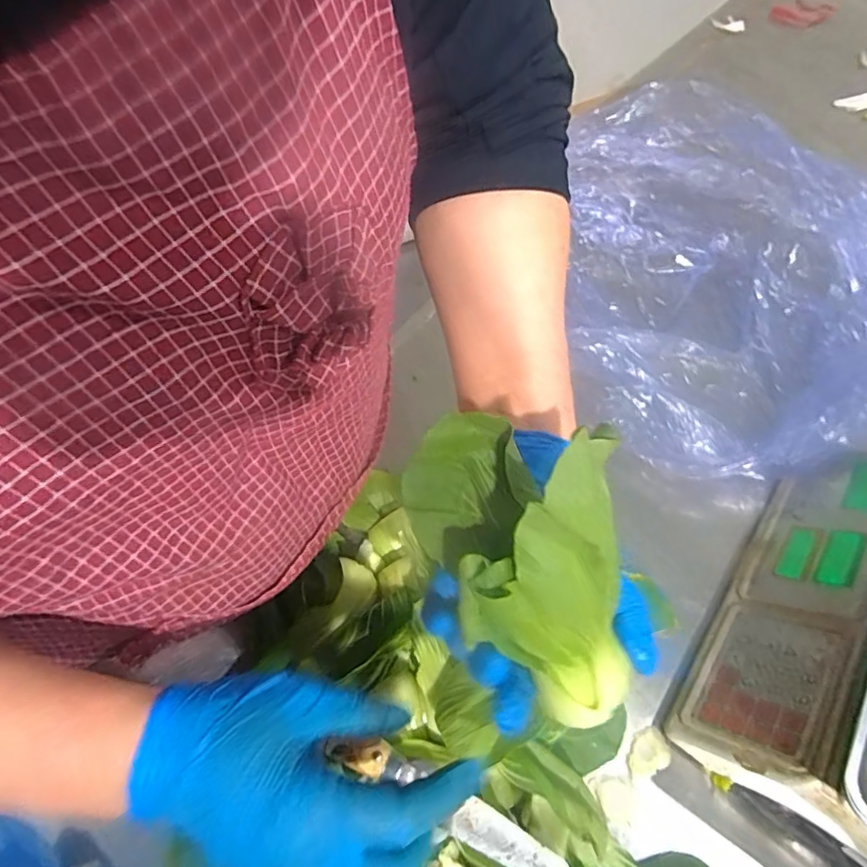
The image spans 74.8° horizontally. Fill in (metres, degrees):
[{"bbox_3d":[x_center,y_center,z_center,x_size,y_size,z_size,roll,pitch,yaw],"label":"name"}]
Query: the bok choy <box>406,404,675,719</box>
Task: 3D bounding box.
[{"bbox_3d":[0.051,0.069,0.278,0.099,0.154,0.079,-21,26,10],"label":"bok choy"}]

